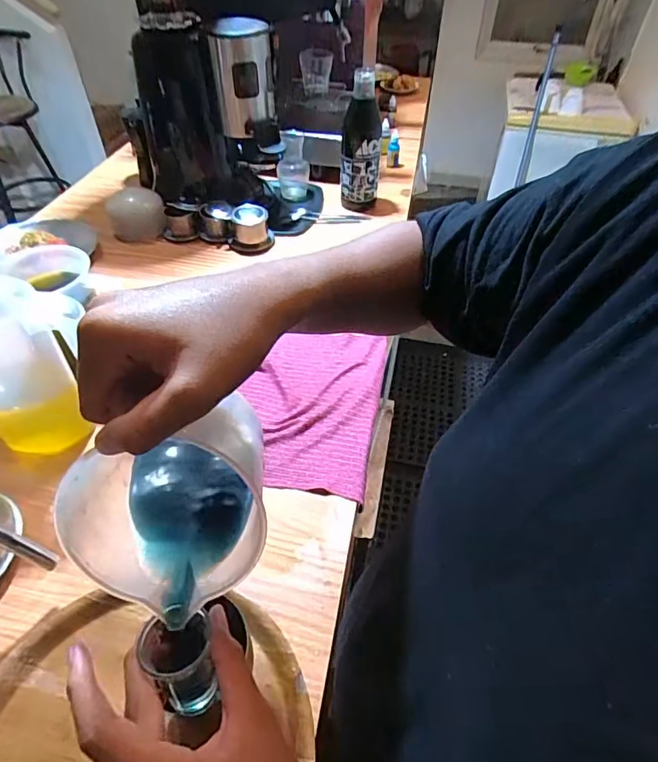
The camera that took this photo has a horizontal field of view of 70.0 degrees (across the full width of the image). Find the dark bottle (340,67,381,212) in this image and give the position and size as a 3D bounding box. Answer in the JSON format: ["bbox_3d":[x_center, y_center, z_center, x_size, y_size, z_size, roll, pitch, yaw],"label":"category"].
[{"bbox_3d":[0.068,-0.492,0.994,0.082,0.284,0.075,2,46,2],"label":"dark bottle"}]

